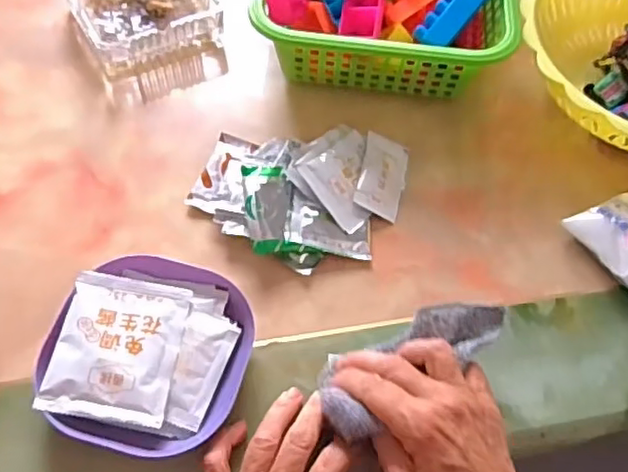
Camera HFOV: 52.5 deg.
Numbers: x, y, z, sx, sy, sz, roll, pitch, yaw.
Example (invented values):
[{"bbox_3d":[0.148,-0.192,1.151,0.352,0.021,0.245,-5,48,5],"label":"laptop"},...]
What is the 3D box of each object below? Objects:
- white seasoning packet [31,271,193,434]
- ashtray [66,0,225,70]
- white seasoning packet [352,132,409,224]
[{"bbox_3d":[-0.126,0.070,0.414,0.076,0.007,0.094,11,58,-4],"label":"white seasoning packet"},{"bbox_3d":[-0.159,-0.212,0.585,0.117,0.032,0.115,-26,65,-17],"label":"ashtray"},{"bbox_3d":[0.056,-0.049,0.510,0.038,0.005,0.073,23,60,-14],"label":"white seasoning packet"}]

